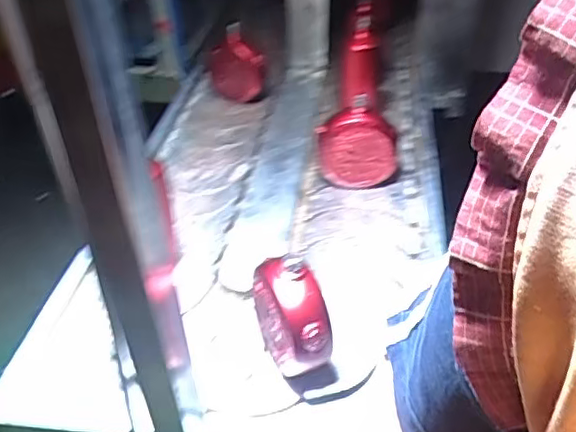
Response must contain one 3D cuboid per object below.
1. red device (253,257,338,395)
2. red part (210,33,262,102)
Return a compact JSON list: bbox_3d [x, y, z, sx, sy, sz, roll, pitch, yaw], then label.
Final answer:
[{"bbox_3d":[0.007,0.124,0.724,0.064,0.145,0.111,-16,40,-19],"label":"red device"},{"bbox_3d":[-0.113,-0.330,1.353,0.111,0.146,0.080,-4,37,-3],"label":"red part"}]

